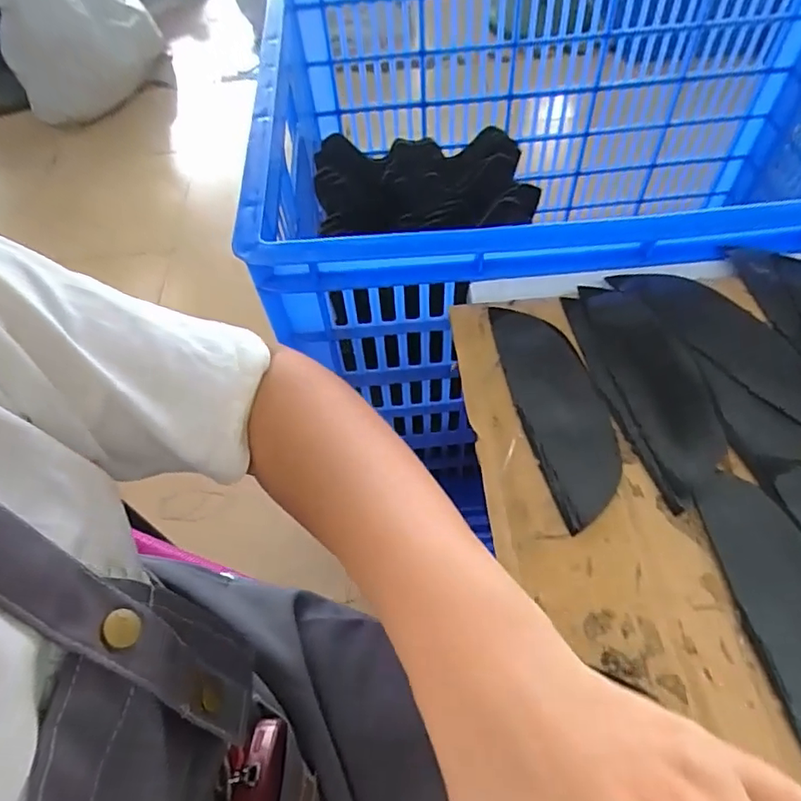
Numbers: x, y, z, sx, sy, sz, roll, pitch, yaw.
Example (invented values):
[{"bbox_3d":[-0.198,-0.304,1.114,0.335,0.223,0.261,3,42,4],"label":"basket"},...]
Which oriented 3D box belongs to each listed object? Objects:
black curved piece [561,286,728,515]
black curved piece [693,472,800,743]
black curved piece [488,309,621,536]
[{"bbox_3d":[0.139,-0.014,0.315,0.057,0.006,0.145,-11,56,-4],"label":"black curved piece"},{"bbox_3d":[0.174,0.095,0.242,0.045,0.004,0.133,-11,59,1],"label":"black curved piece"},{"bbox_3d":[0.088,0.001,0.312,0.045,0.005,0.138,-15,58,-2],"label":"black curved piece"}]

